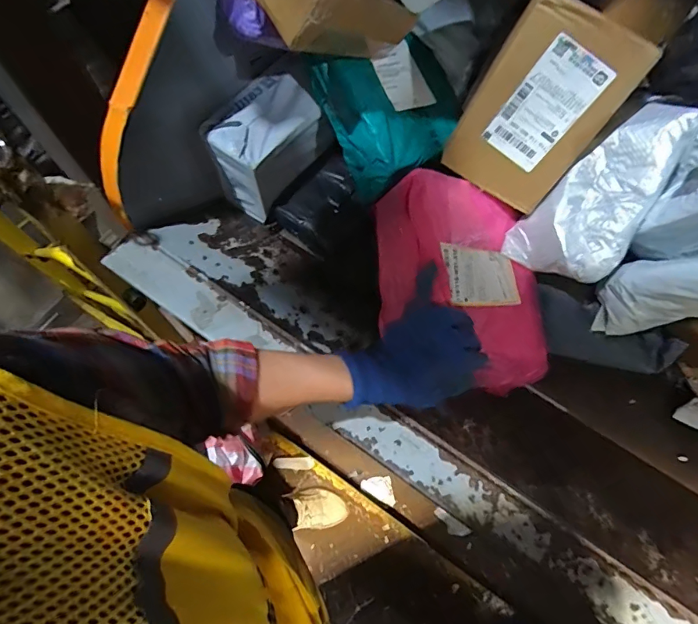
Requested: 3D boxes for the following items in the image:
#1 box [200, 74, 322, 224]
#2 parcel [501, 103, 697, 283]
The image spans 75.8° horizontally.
[{"bbox_3d":[-0.136,-0.269,0.741,0.115,0.137,0.165,34,71,13],"label":"box"},{"bbox_3d":[0.310,-0.147,0.548,0.253,0.060,0.148,-49,62,18],"label":"parcel"}]

